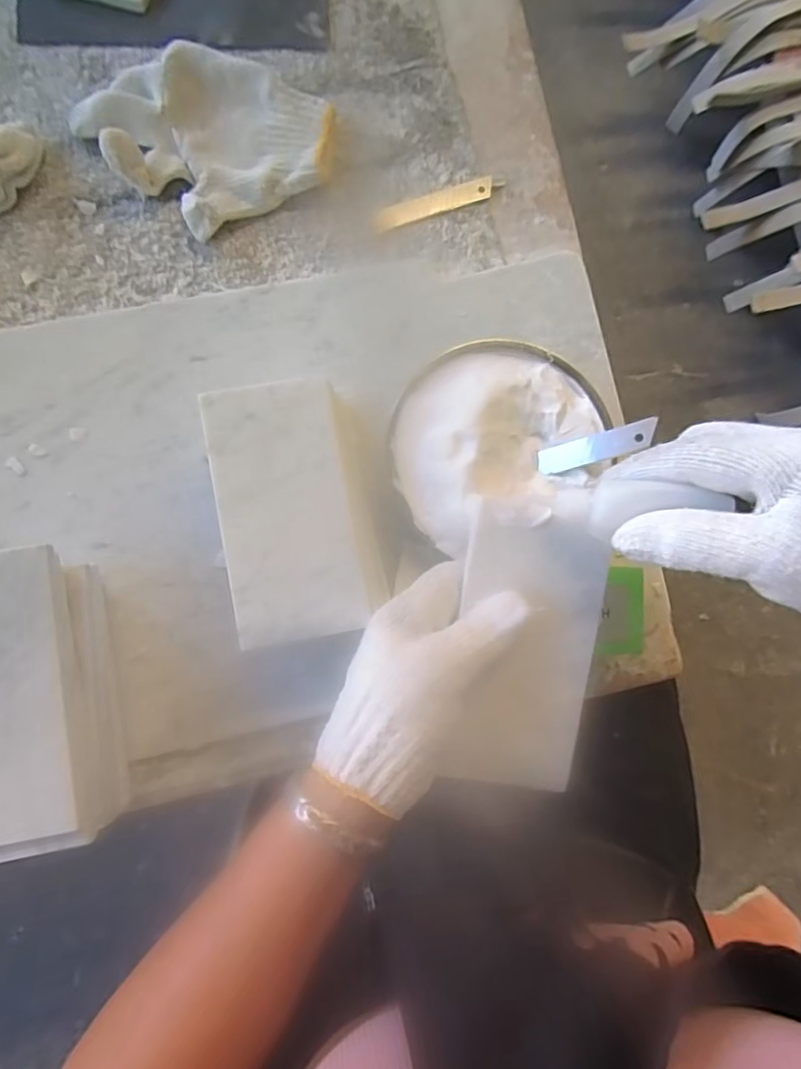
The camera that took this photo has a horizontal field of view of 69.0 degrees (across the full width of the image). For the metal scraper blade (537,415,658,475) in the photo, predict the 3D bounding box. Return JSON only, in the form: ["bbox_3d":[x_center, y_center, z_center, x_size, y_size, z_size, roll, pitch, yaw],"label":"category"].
[{"bbox_3d":[0.126,-0.056,0.374,0.073,0.006,0.018,-15,81,25],"label":"metal scraper blade"}]

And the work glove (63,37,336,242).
[{"bbox_3d":[-0.131,-0.284,0.411,0.155,0.032,0.120,-28,87,-7],"label":"work glove"}]

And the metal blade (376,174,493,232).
[{"bbox_3d":[0.026,-0.249,0.440,0.093,0.004,0.018,-23,86,-7],"label":"metal blade"}]

